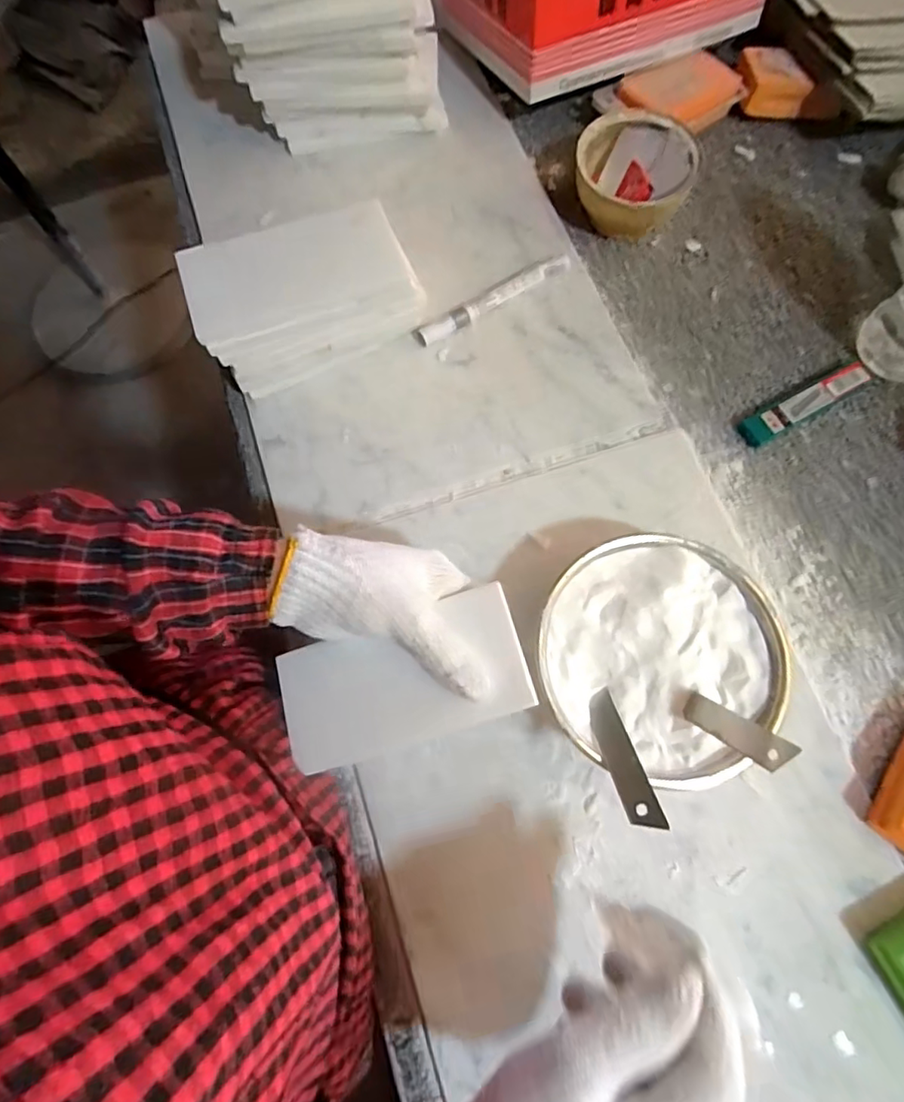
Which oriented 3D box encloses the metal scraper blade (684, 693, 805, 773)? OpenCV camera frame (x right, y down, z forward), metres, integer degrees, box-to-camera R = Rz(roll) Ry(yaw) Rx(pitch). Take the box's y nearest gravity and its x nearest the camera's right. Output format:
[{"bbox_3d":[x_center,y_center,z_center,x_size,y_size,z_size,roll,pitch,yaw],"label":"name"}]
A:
[{"bbox_3d":[0.154,0.097,0.317,0.004,0.069,0.017,39,87,-20],"label":"metal scraper blade"}]

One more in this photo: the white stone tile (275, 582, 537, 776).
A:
[{"bbox_3d":[-0.031,0.078,0.348,0.148,0.012,0.073,-20,73,10],"label":"white stone tile"}]

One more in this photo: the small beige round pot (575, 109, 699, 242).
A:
[{"bbox_3d":[0.153,-0.318,0.501,0.094,0.055,0.098,13,73,3],"label":"small beige round pot"}]

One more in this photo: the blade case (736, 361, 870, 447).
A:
[{"bbox_3d":[0.280,-0.117,0.462,0.110,0.016,0.024,-26,75,-9],"label":"blade case"}]

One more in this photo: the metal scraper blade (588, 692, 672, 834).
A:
[{"bbox_3d":[0.094,0.116,0.322,0.017,0.004,0.077,-25,38,9],"label":"metal scraper blade"}]

